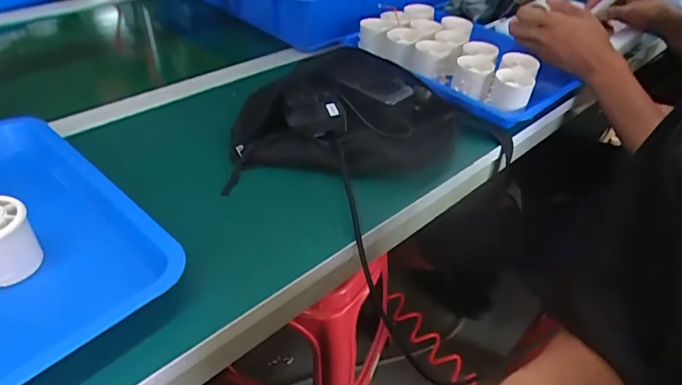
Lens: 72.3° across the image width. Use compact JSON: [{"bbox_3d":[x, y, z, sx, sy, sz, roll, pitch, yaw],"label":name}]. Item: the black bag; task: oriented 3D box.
[{"bbox_3d":[0.006,-0.098,0.577,0.294,0.072,0.180,-9,42,-14],"label":"black bag"}]

